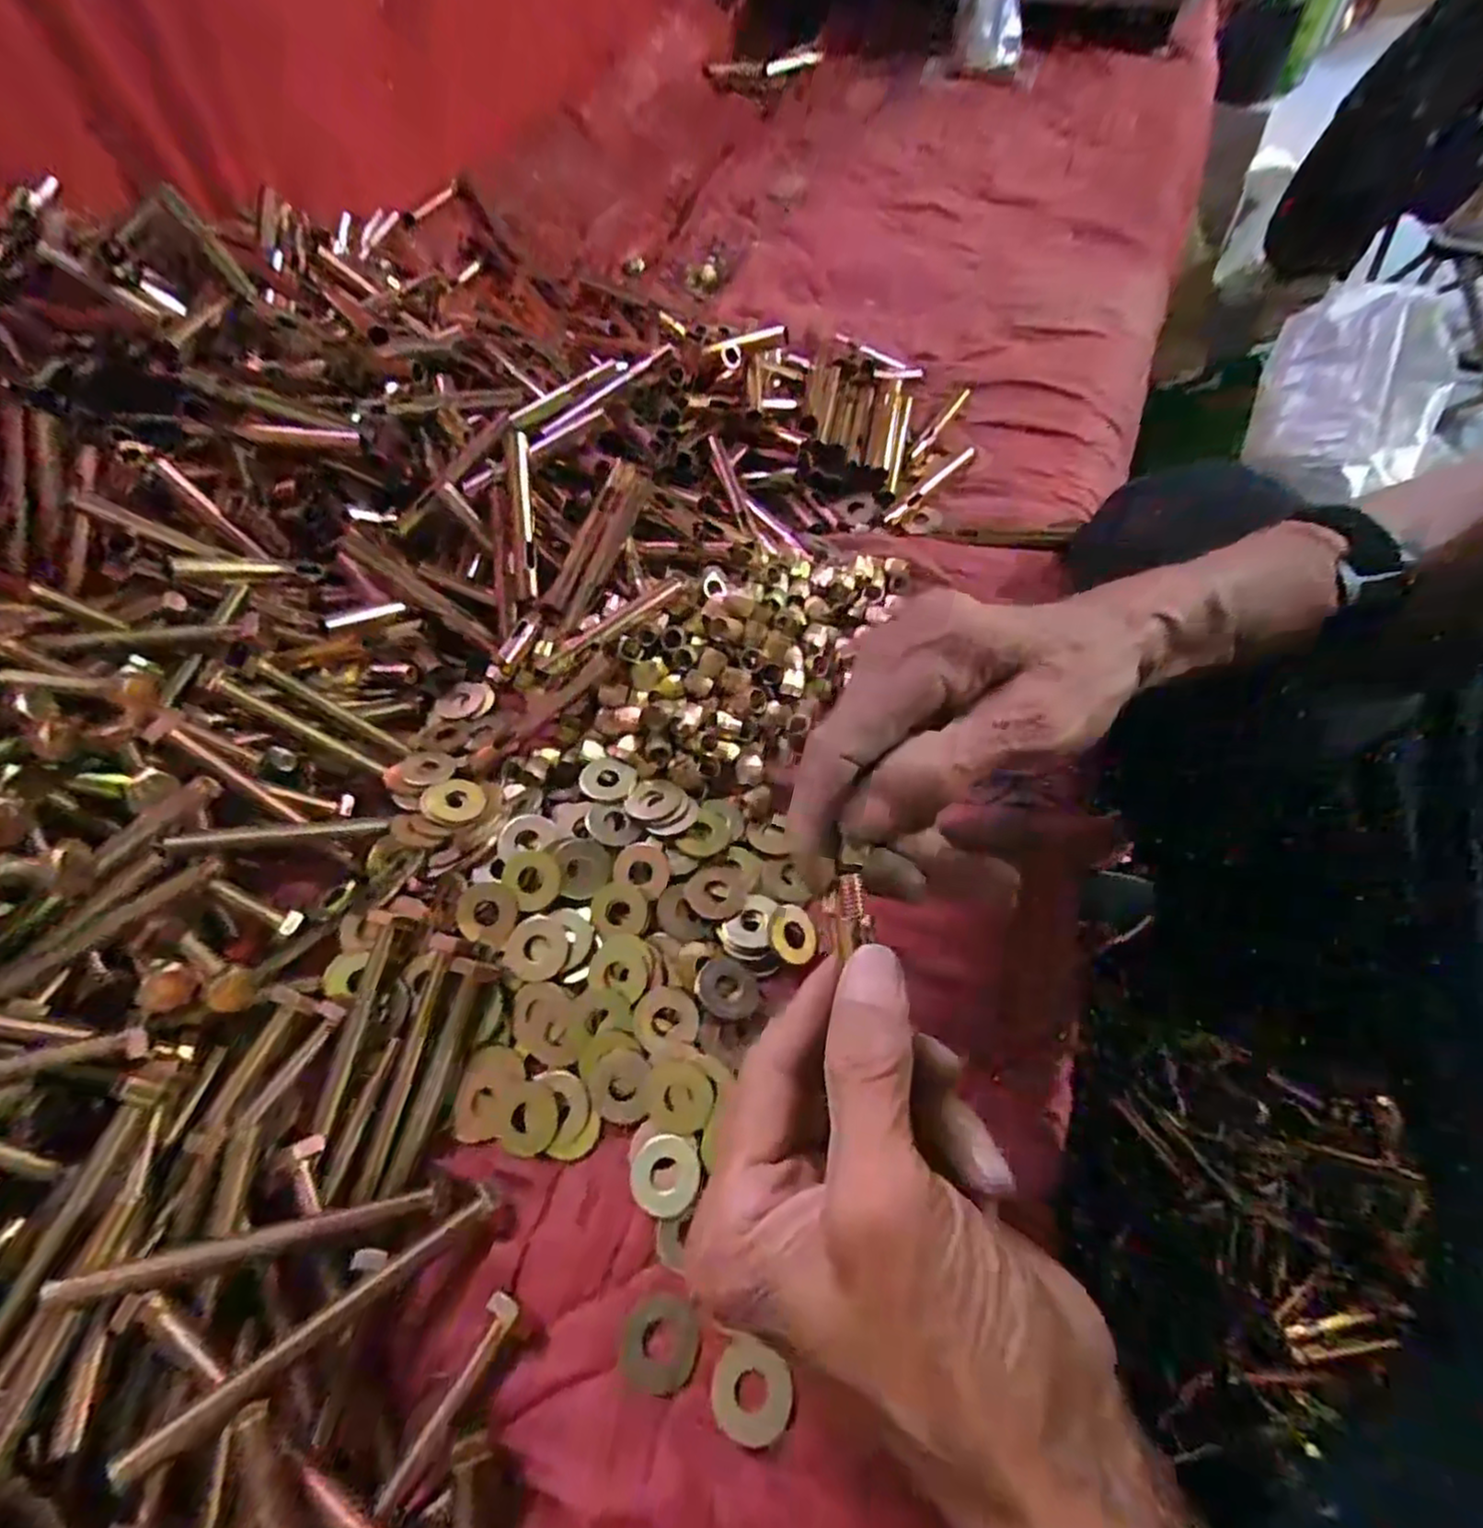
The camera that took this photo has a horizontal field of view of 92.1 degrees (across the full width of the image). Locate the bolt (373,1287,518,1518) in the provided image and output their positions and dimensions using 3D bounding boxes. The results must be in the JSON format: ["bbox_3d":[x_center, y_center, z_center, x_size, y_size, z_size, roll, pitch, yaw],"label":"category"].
[{"bbox_3d":[-0.085,0.184,0.208,0.009,0.007,0.052,22,62,17],"label":"bolt"}]

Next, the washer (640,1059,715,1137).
[{"bbox_3d":[-0.023,0.121,0.259,0.025,0.004,0.023,9,70,8],"label":"washer"}]

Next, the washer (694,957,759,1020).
[{"bbox_3d":[-0.005,0.087,0.278,0.024,0.005,0.022,8,59,9],"label":"washer"}]

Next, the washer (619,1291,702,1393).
[{"bbox_3d":[-0.025,0.178,0.220,0.023,0.004,0.024,-2,44,2],"label":"washer"}]

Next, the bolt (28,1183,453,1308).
[{"bbox_3d":[-0.147,0.149,0.225,0.105,0.007,0.008,1,53,-29],"label":"bolt"}]

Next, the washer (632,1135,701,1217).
[{"bbox_3d":[-0.027,0.142,0.247,0.024,0.004,0.024,8,59,9],"label":"washer"}]

